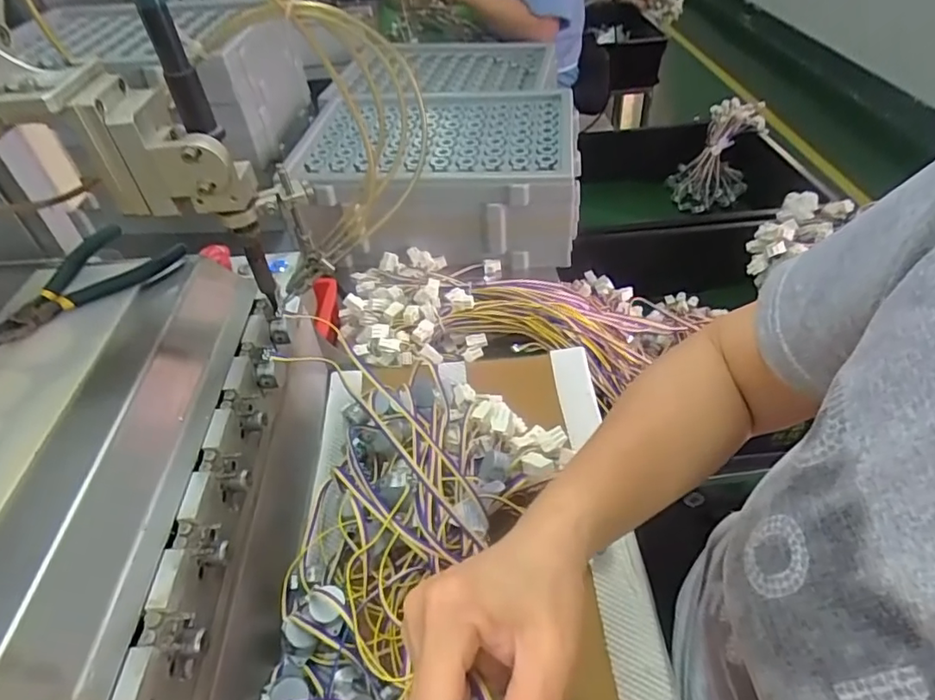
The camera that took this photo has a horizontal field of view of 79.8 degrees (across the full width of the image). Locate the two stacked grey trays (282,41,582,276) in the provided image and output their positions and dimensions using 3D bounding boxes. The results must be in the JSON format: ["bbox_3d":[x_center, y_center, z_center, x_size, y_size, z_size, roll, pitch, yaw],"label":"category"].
[{"bbox_3d":[-0.020,-0.344,0.927,0.376,0.156,0.573,2,45,7],"label":"two stacked grey trays"}]

